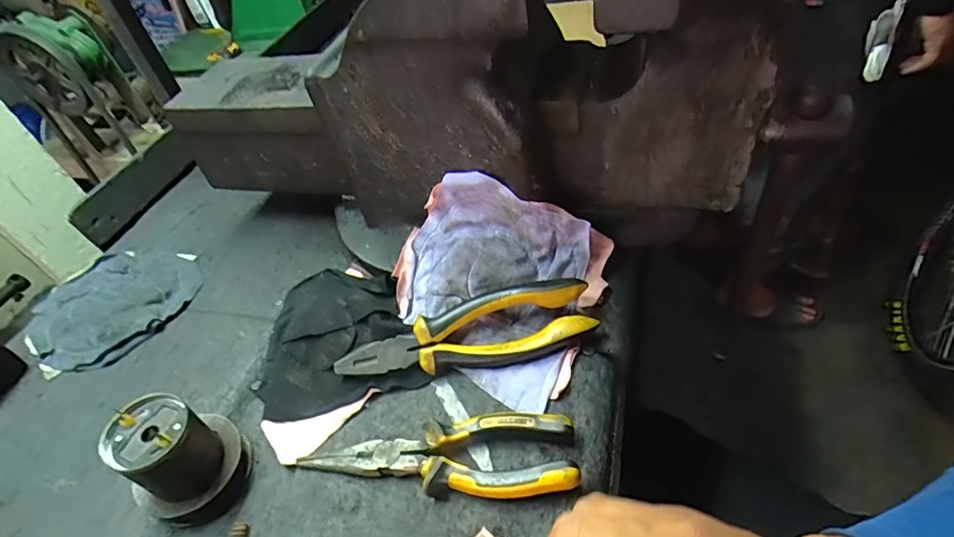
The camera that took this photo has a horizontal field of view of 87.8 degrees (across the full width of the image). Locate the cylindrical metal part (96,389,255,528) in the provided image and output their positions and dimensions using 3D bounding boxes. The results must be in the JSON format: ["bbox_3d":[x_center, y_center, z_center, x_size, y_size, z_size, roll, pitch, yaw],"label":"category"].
[{"bbox_3d":[-0.202,0.128,0.337,0.056,0.077,0.070,26,57,30],"label":"cylindrical metal part"}]

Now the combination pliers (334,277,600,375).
[{"bbox_3d":[-0.011,0.049,0.382,0.195,0.036,0.048,-10,46,-2],"label":"combination pliers"}]

